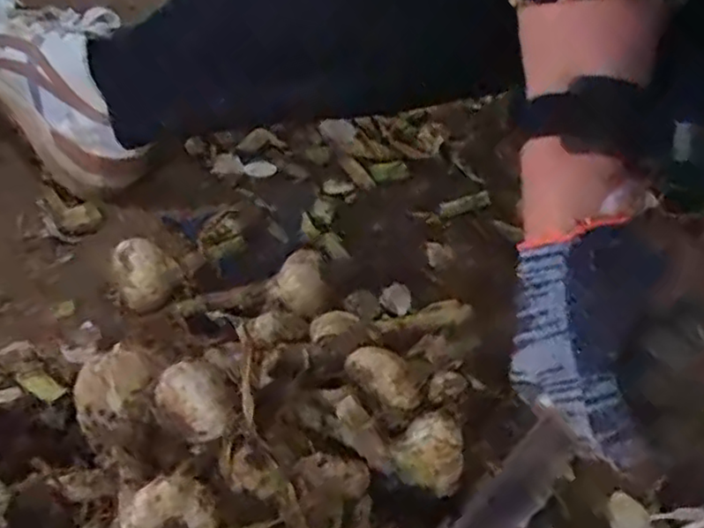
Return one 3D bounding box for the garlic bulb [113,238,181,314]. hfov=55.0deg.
[{"bbox_3d":[-0.172,0.014,0.551,0.047,0.050,0.047,2,50,-3],"label":"garlic bulb"}]

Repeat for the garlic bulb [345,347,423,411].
[{"bbox_3d":[0.020,0.079,0.457,0.056,0.033,0.034,38,56,25],"label":"garlic bulb"}]

